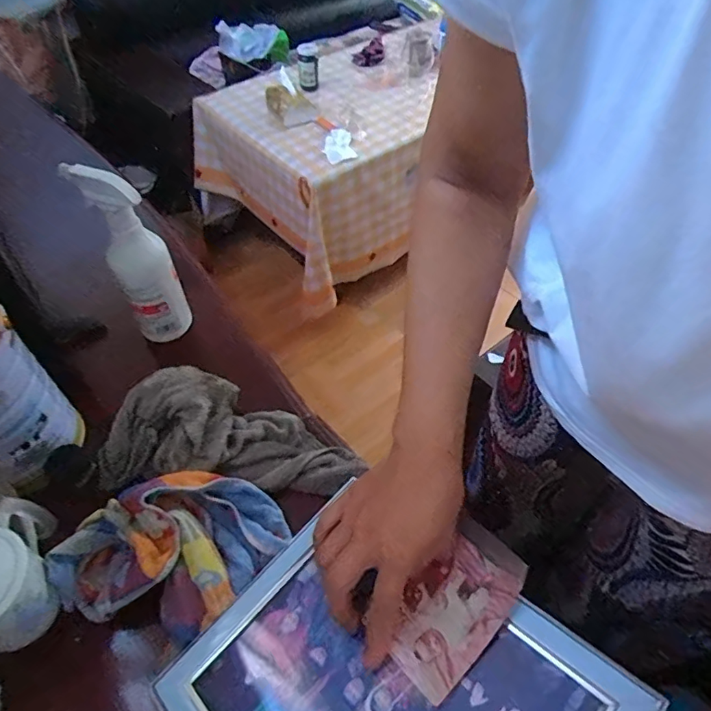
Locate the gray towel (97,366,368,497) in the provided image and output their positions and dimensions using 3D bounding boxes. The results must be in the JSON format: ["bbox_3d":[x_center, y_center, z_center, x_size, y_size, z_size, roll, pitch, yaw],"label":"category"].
[{"bbox_3d":[-0.134,0.080,0.557,0.272,0.063,0.126,0,52,1],"label":"gray towel"}]

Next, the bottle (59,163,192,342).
[{"bbox_3d":[-0.258,-0.117,0.608,0.070,0.216,0.069,-24,55,-17],"label":"bottle"}]

